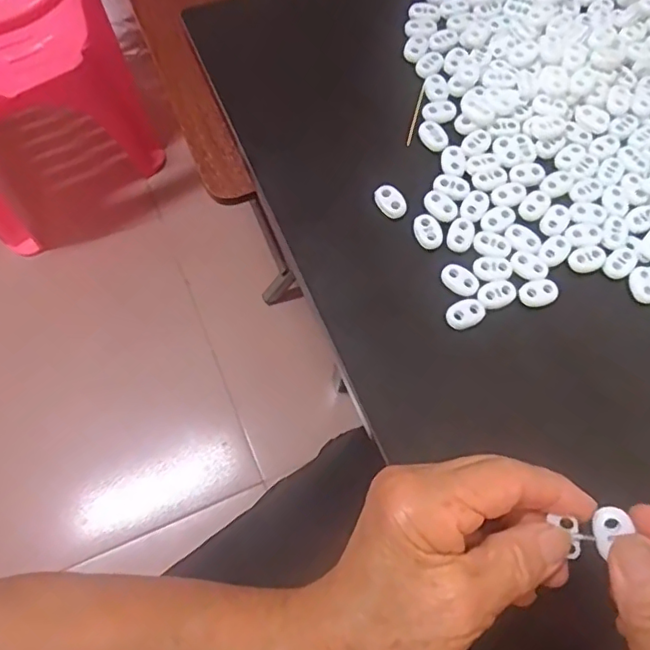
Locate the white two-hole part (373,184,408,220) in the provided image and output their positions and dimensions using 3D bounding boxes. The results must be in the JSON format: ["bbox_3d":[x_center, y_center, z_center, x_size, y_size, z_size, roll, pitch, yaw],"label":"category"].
[{"bbox_3d":[0.041,-0.076,0.345,0.016,0.006,0.021,-34,73,-12],"label":"white two-hole part"}]

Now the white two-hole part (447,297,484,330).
[{"bbox_3d":[0.080,-0.007,0.320,0.022,0.004,0.015,-25,71,-10],"label":"white two-hole part"}]

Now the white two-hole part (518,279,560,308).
[{"bbox_3d":[0.124,-0.019,0.325,0.024,0.004,0.014,-14,70,-5],"label":"white two-hole part"}]

